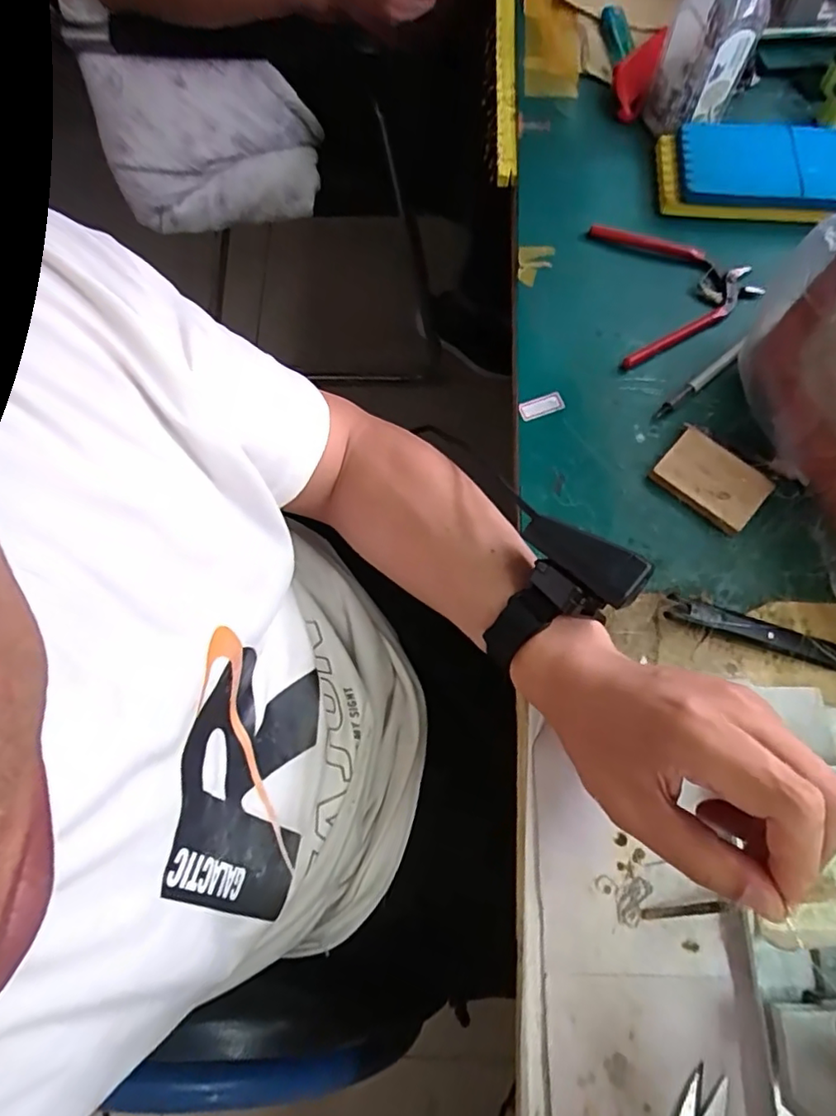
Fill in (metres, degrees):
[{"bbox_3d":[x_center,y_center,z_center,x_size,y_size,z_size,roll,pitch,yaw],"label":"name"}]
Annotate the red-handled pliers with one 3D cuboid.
[{"bbox_3d":[0.215,-0.219,0.470,0.127,0.013,0.128,-8,72,-2],"label":"red-handled pliers"}]

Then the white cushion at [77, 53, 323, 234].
[{"bbox_3d":[-0.241,-0.496,0.699,0.241,0.164,0.080,-12,72,-3],"label":"white cushion"}]

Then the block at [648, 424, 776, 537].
[{"bbox_3d":[0.210,-0.056,0.418,0.073,0.016,0.049,43,77,13],"label":"block"}]

